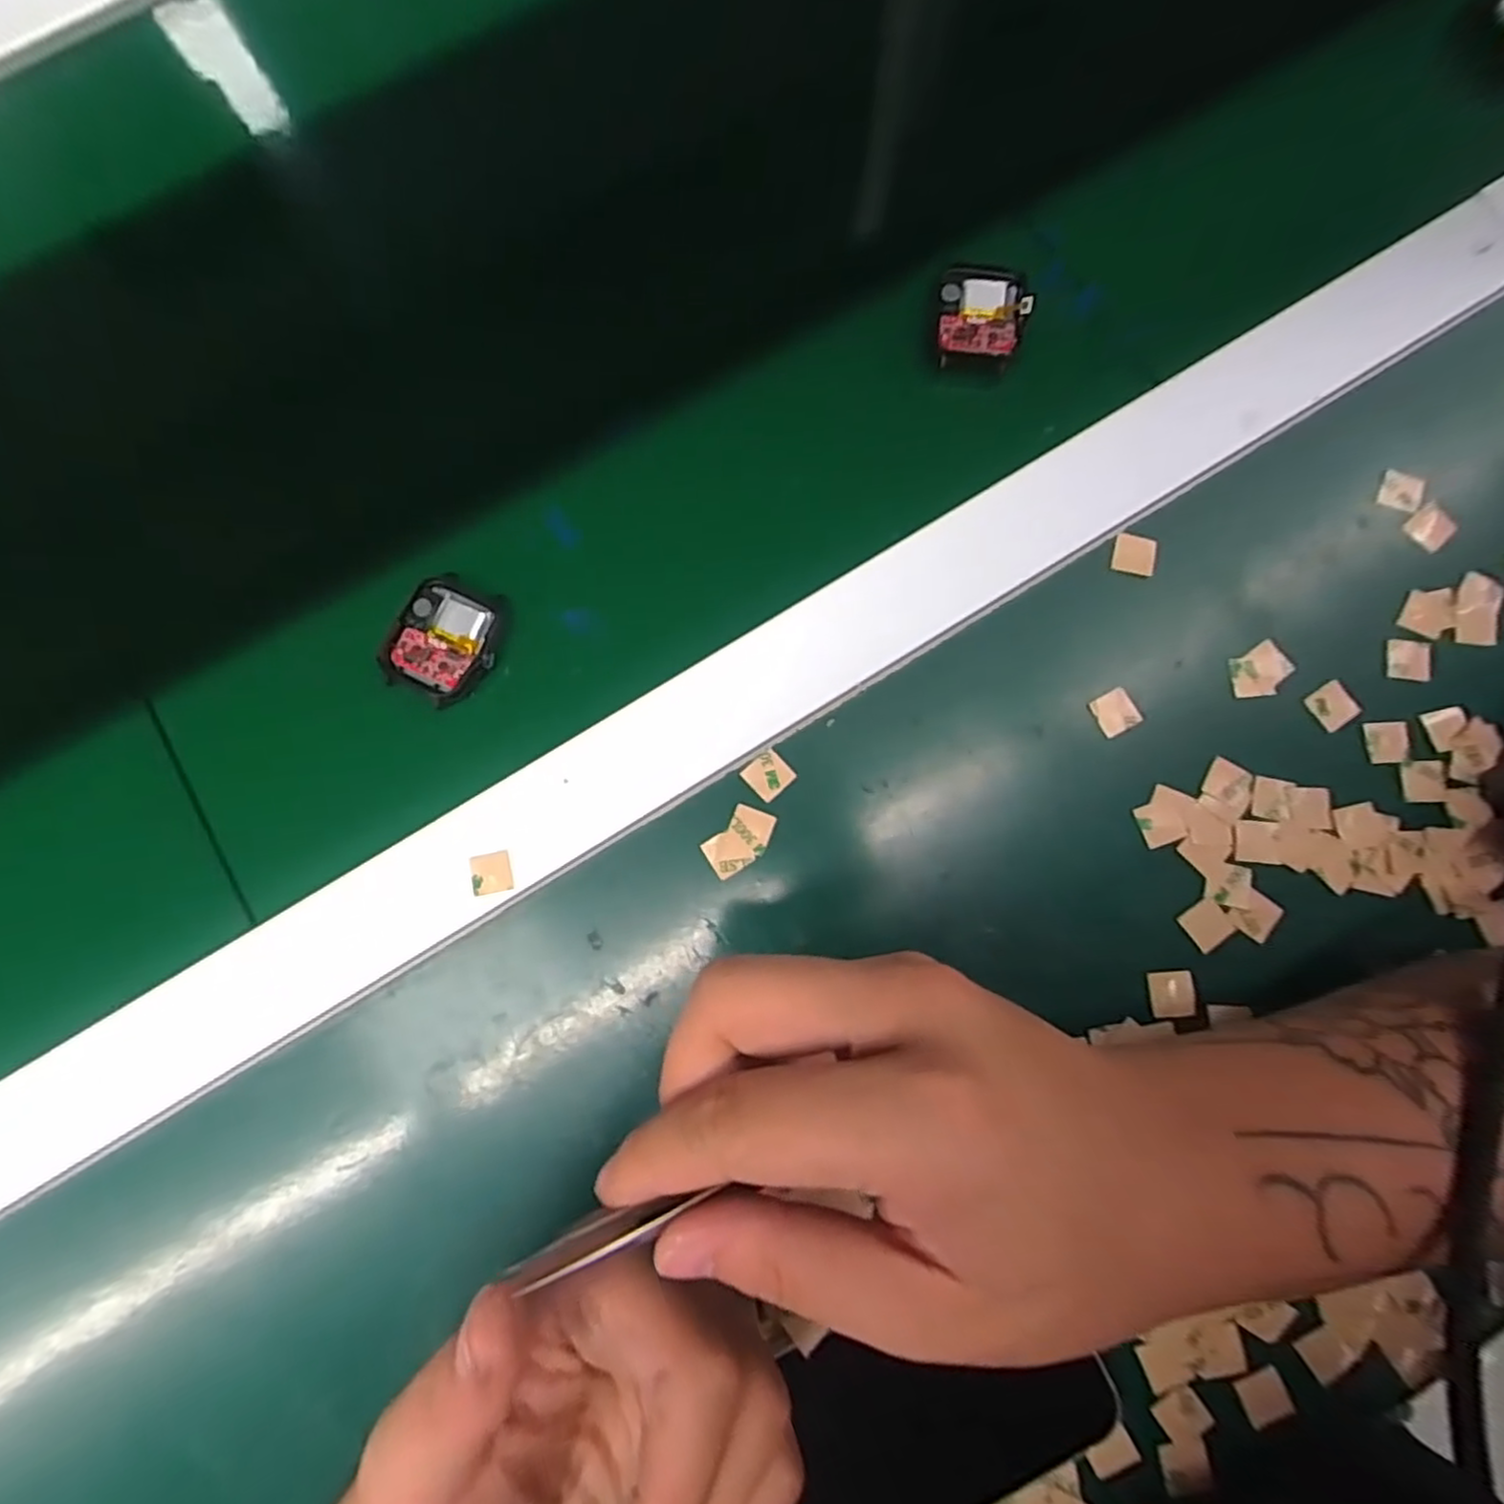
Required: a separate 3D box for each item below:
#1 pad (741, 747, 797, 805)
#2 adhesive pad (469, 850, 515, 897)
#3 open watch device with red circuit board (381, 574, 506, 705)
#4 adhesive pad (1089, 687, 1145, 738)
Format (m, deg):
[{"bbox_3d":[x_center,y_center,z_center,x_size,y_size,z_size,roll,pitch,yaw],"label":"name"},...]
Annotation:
[{"bbox_3d":[0.006,0.008,0.266,0.016,0.004,0.015,-42,87,-7],"label":"pad"},{"bbox_3d":[-0.095,0.044,0.260,0.014,0.004,0.015,-12,79,-2],"label":"adhesive pad"},{"bbox_3d":[-0.116,-0.043,0.272,0.038,0.006,0.046,22,82,4],"label":"open watch device with red circuit board"},{"bbox_3d":[0.139,-0.015,0.272,0.016,0.004,0.015,-26,82,-3],"label":"adhesive pad"}]

